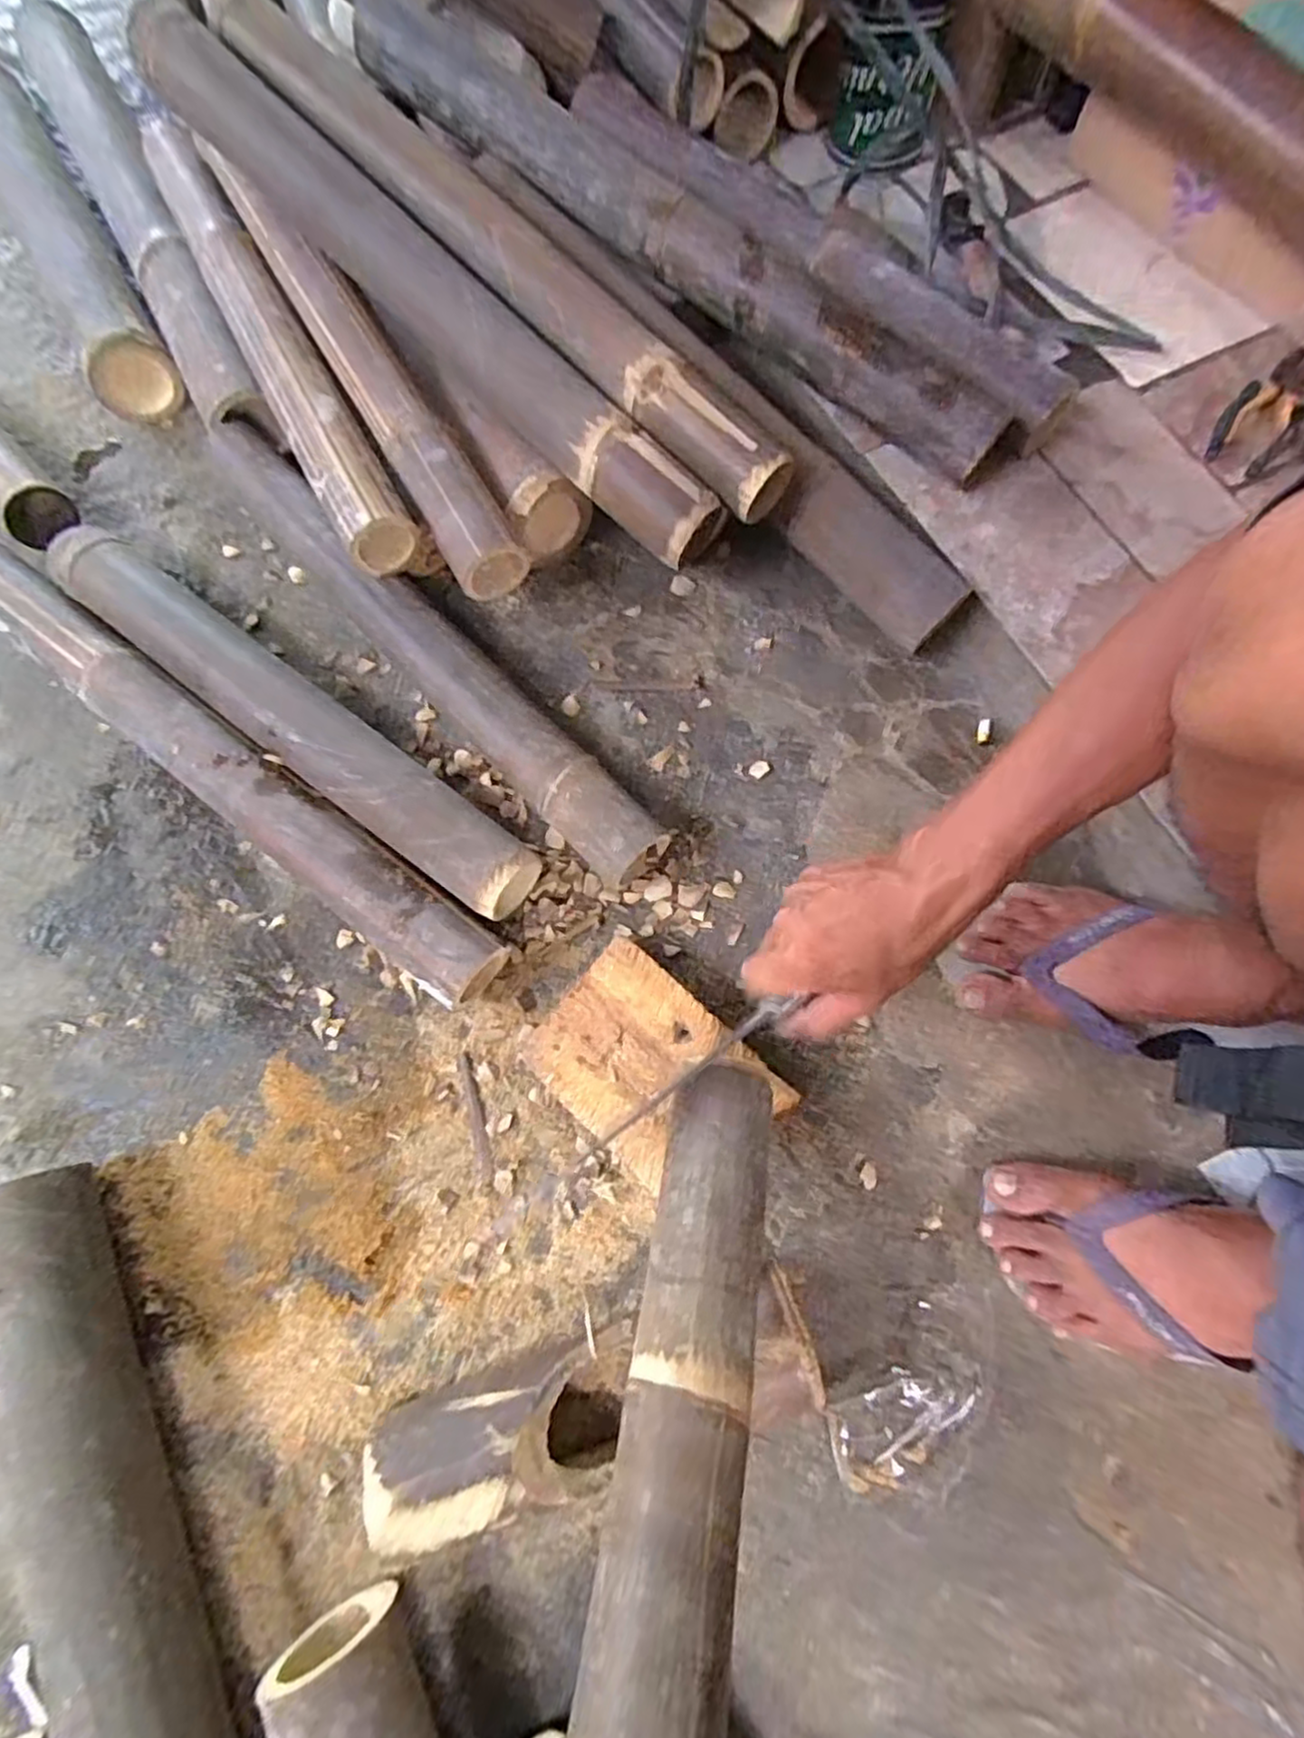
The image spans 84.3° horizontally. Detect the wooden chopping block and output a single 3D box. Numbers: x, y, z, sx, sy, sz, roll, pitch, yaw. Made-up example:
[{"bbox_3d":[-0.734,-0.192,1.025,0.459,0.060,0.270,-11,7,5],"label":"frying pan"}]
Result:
[{"bbox_3d":[0.000,0.146,0.515,0.160,0.048,0.114,39,78,12],"label":"wooden chopping block"}]

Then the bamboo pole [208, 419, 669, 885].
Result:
[{"bbox_3d":[-0.194,-0.188,0.604,0.062,0.069,0.538,-43,77,-11],"label":"bamboo pole"}]

